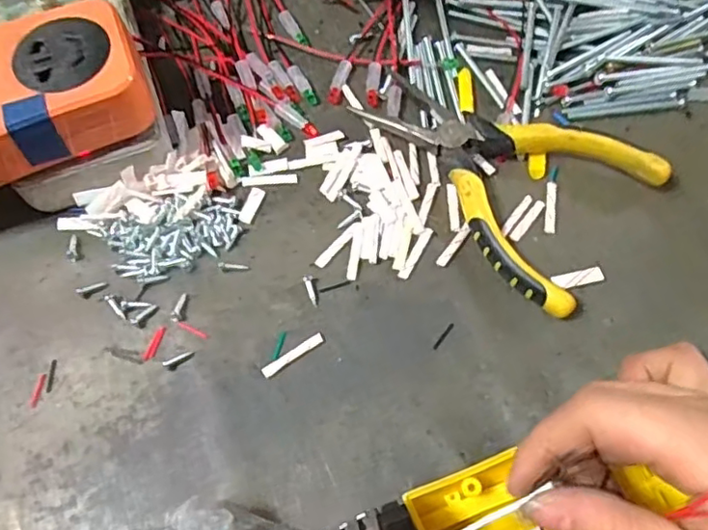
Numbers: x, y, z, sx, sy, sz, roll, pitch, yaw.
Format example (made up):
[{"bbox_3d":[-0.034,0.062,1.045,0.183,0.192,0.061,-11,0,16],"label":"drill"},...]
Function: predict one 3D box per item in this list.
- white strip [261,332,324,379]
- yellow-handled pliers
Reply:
[{"bbox_3d":[-0.027,0.040,0.271,0.030,0.004,0.005,-32,70,-12],"label":"white strip"},{"bbox_3d":[0.075,-0.054,0.303,0.092,0.019,0.148,-38,71,-14],"label":"yellow-handled pliers"}]

